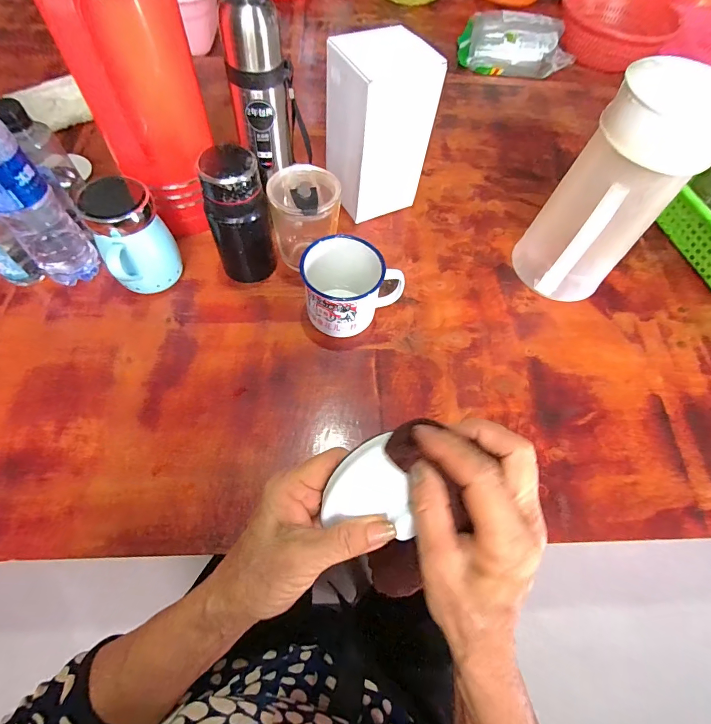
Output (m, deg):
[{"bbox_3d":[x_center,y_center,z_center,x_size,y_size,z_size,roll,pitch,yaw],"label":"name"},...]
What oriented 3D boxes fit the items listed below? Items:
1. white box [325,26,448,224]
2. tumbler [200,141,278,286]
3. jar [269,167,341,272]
[{"bbox_3d":[0.028,-0.317,0.537,0.111,0.205,0.099,-25,66,-16],"label":"white box"},{"bbox_3d":[-0.140,-0.173,0.470,0.068,0.158,0.058,-14,64,-11],"label":"tumbler"},{"bbox_3d":[-0.063,-0.181,0.500,0.080,0.105,0.083,2,62,-3],"label":"jar"}]

